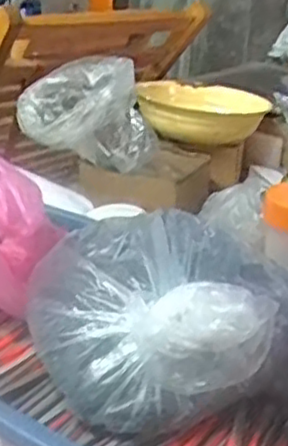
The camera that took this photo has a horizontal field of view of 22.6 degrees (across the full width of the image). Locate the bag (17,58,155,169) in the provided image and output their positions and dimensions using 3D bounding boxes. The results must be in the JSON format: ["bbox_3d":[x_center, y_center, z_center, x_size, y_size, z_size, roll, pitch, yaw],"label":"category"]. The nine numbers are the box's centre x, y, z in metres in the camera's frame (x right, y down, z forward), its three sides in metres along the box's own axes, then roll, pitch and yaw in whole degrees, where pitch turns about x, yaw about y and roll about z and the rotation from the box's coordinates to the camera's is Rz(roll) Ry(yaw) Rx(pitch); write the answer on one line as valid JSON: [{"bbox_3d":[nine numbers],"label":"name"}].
[{"bbox_3d":[-0.072,-0.143,0.933,0.175,0.115,0.092,3,23,3],"label":"bag"}]

